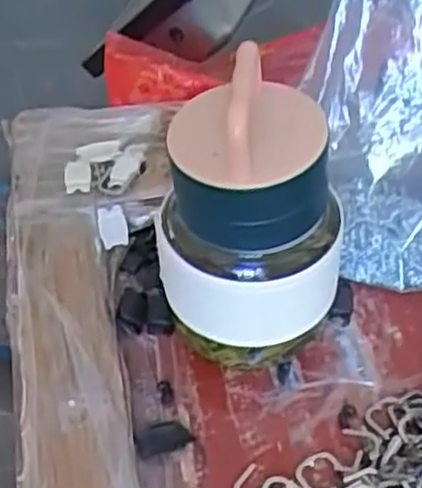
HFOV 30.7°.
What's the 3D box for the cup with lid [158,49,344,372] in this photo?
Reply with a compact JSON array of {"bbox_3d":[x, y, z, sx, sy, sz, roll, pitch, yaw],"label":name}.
[{"bbox_3d":[0.016,-0.005,0.316,0.076,0.128,0.060,4,47,8],"label":"cup with lid"}]

